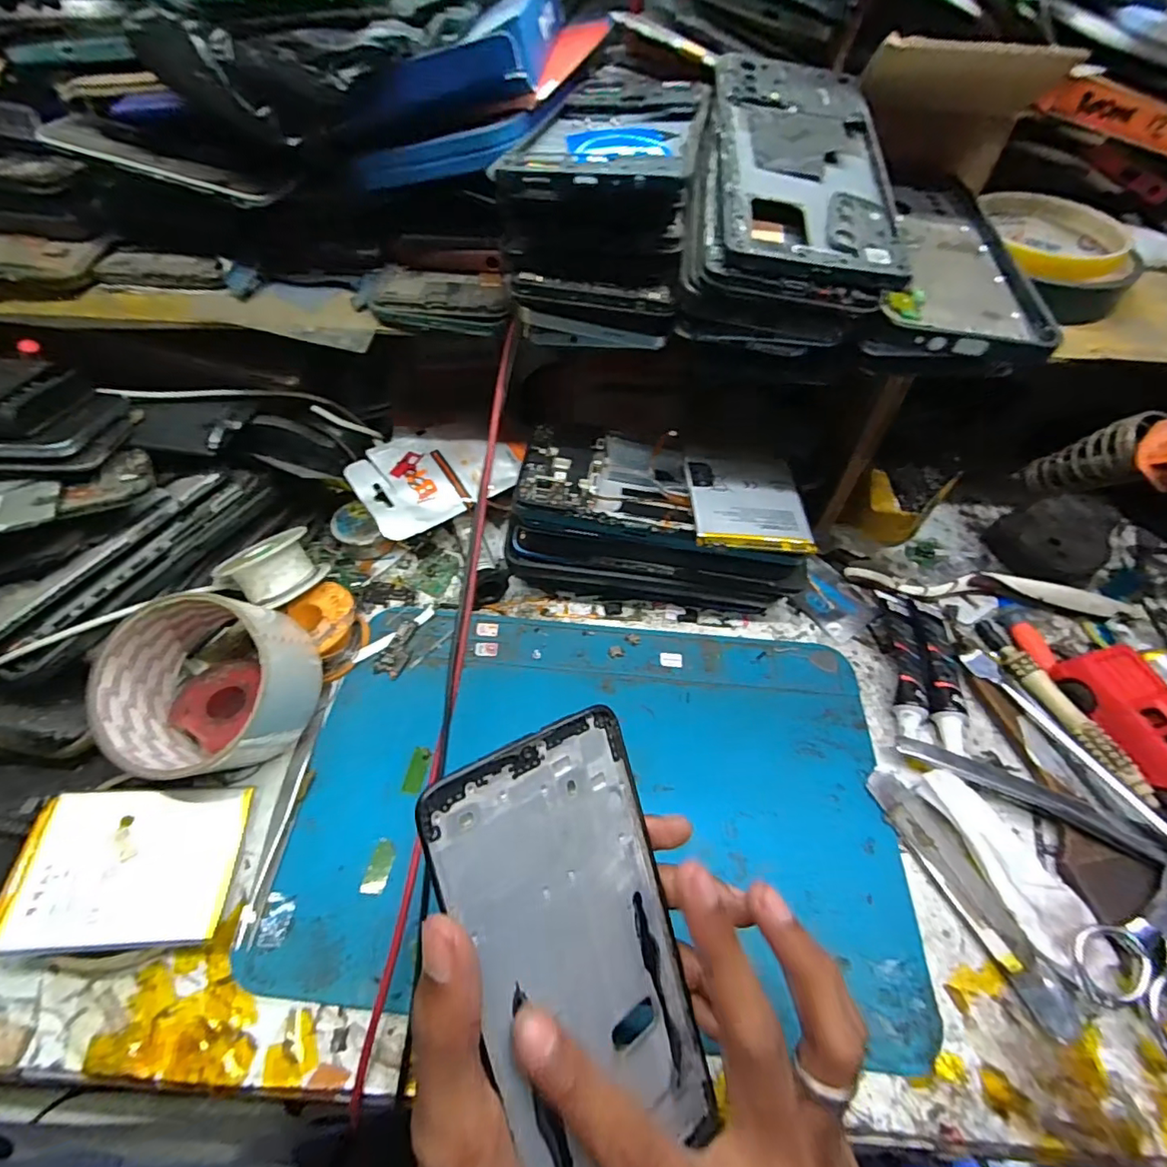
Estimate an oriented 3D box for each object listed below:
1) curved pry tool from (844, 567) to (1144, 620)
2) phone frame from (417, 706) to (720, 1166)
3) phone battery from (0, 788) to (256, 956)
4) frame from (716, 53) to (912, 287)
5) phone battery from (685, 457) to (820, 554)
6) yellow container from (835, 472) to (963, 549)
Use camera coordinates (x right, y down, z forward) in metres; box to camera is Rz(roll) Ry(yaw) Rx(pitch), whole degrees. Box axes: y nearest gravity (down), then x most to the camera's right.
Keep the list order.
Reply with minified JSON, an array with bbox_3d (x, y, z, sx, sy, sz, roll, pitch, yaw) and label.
[{"bbox_3d":[0.262,0.005,0.358,0.183,0.017,0.020,7,52,5],"label":"curved pry tool"},{"bbox_3d":[0.001,0.124,0.178,0.071,0.004,0.156,-17,95,-35],"label":"phone frame"},{"bbox_3d":[-0.199,0.123,0.243,0.086,0.005,0.062,1,52,-8],"label":"phone battery"},{"bbox_3d":[0.096,-0.185,0.242,0.074,0.013,0.156,5,64,3],"label":"frame"},{"bbox_3d":[0.090,-0.046,0.308,0.062,0.009,0.067,-1,53,-2],"label":"phone battery"},{"bbox_3d":[0.211,-0.052,0.380,0.046,0.055,0.038,36,59,25],"label":"yellow container"}]

